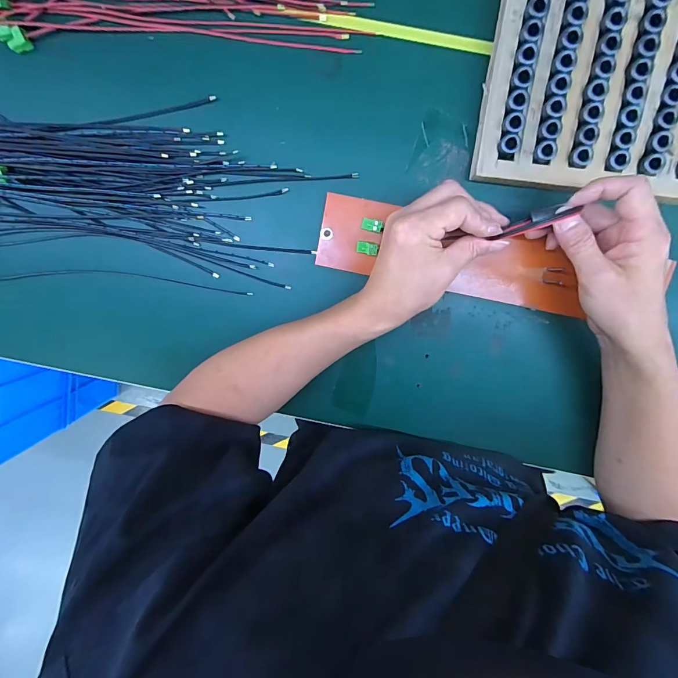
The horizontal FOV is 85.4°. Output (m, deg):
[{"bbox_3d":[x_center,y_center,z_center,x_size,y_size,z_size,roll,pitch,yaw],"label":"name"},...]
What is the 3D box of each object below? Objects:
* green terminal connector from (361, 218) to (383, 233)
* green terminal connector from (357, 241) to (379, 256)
[{"bbox_3d":[0.033,-0.112,0.362,0.020,0.013,0.011,16,98,-1],"label":"green terminal connector"},{"bbox_3d":[0.028,-0.089,0.366,0.021,0.017,0.011,13,98,-1],"label":"green terminal connector"}]

